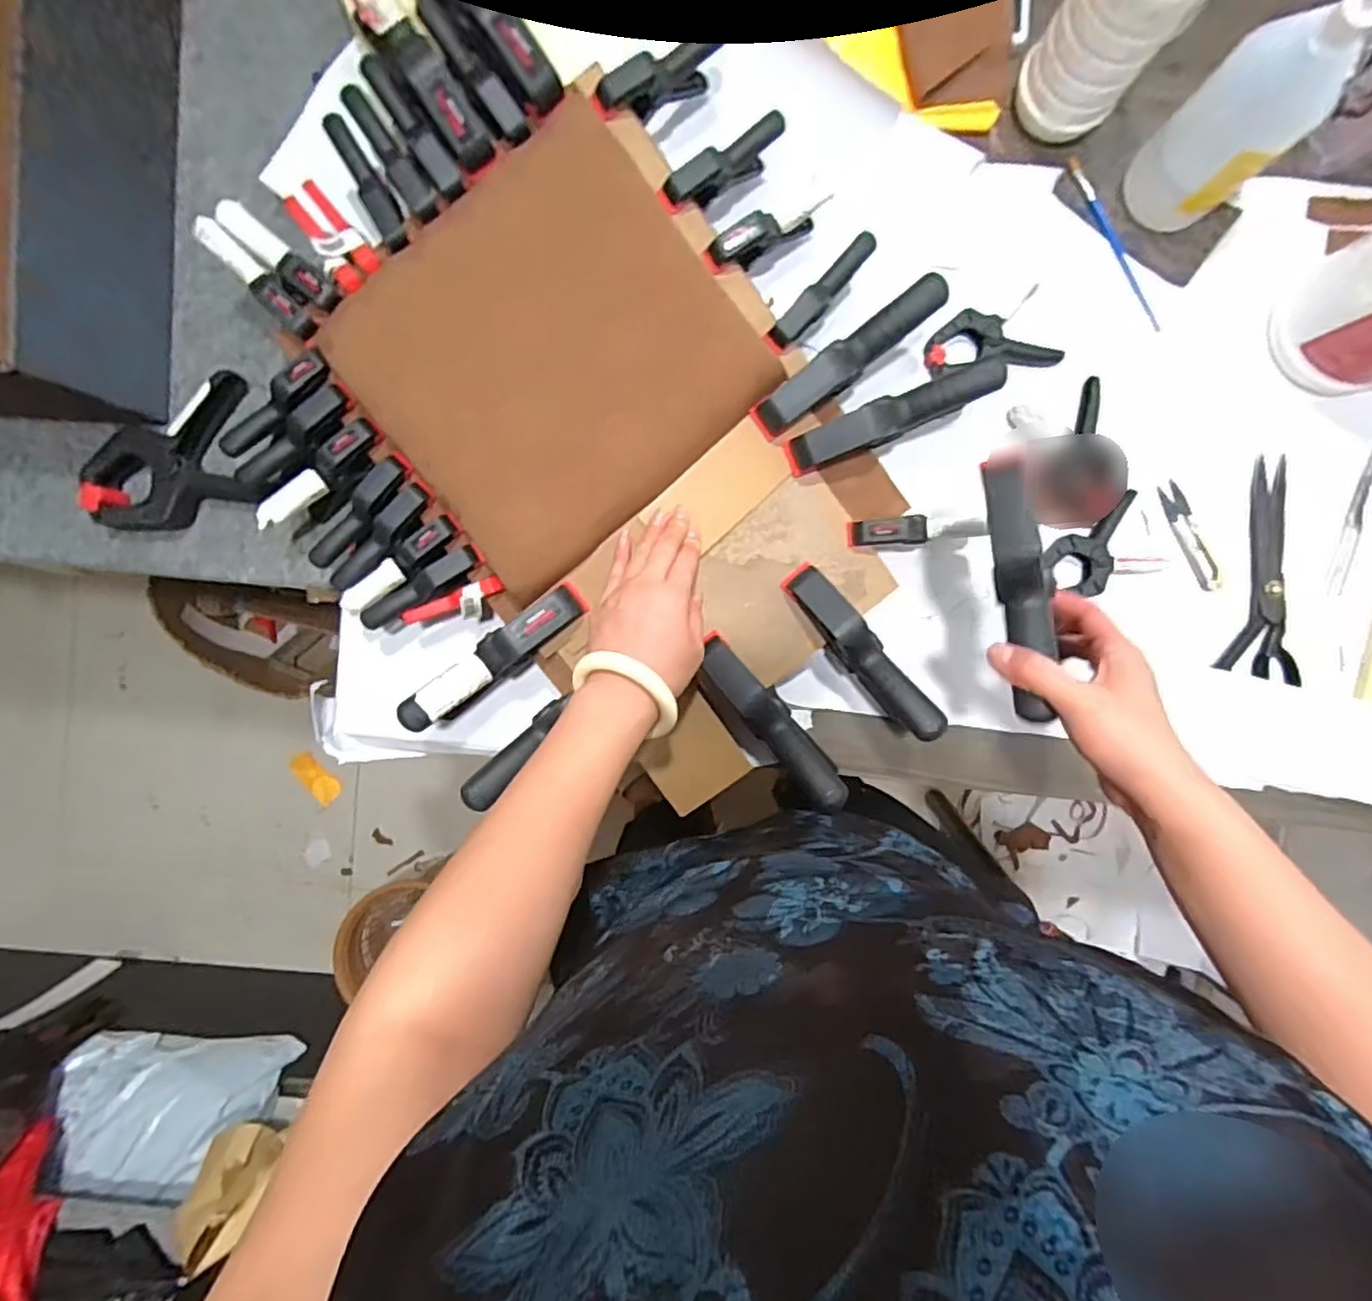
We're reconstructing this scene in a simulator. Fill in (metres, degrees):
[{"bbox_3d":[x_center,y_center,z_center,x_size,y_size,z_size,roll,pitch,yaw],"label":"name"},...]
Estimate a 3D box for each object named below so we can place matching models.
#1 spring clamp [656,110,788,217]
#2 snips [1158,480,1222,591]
[{"bbox_3d":[0.029,-0.388,0.543,0.124,0.063,0.030,-41,92,-17],"label":"spring clamp"},{"bbox_3d":[0.457,-0.103,0.603,0.020,0.007,0.102,-23,93,2],"label":"snips"}]

